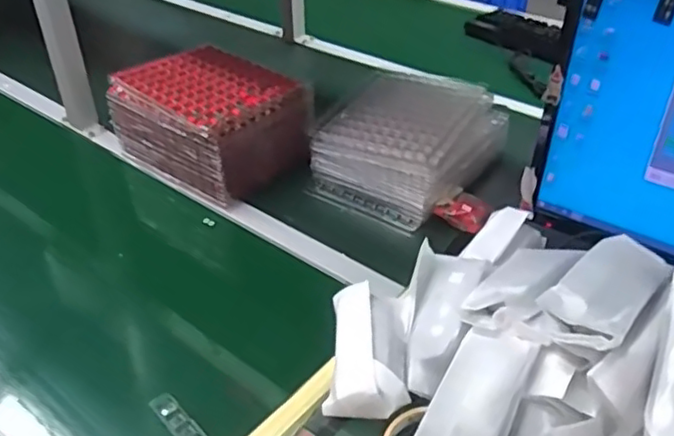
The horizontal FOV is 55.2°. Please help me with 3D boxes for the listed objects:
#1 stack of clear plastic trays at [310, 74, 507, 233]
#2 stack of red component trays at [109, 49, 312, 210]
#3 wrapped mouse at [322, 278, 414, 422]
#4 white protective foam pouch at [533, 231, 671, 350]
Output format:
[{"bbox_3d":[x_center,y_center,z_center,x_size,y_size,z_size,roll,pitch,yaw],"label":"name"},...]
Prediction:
[{"bbox_3d":[0.114,-0.117,1.016,0.240,0.102,0.305,19,41,25],"label":"stack of clear plastic trays"},{"bbox_3d":[-0.188,-0.148,1.013,0.277,0.135,0.195,26,45,32],"label":"stack of red component trays"},{"bbox_3d":[0.028,0.112,0.557,0.065,0.034,0.124,2,37,4],"label":"wrapped mouse"},{"bbox_3d":[0.213,0.055,0.503,0.060,0.024,0.126,30,46,34],"label":"white protective foam pouch"}]

